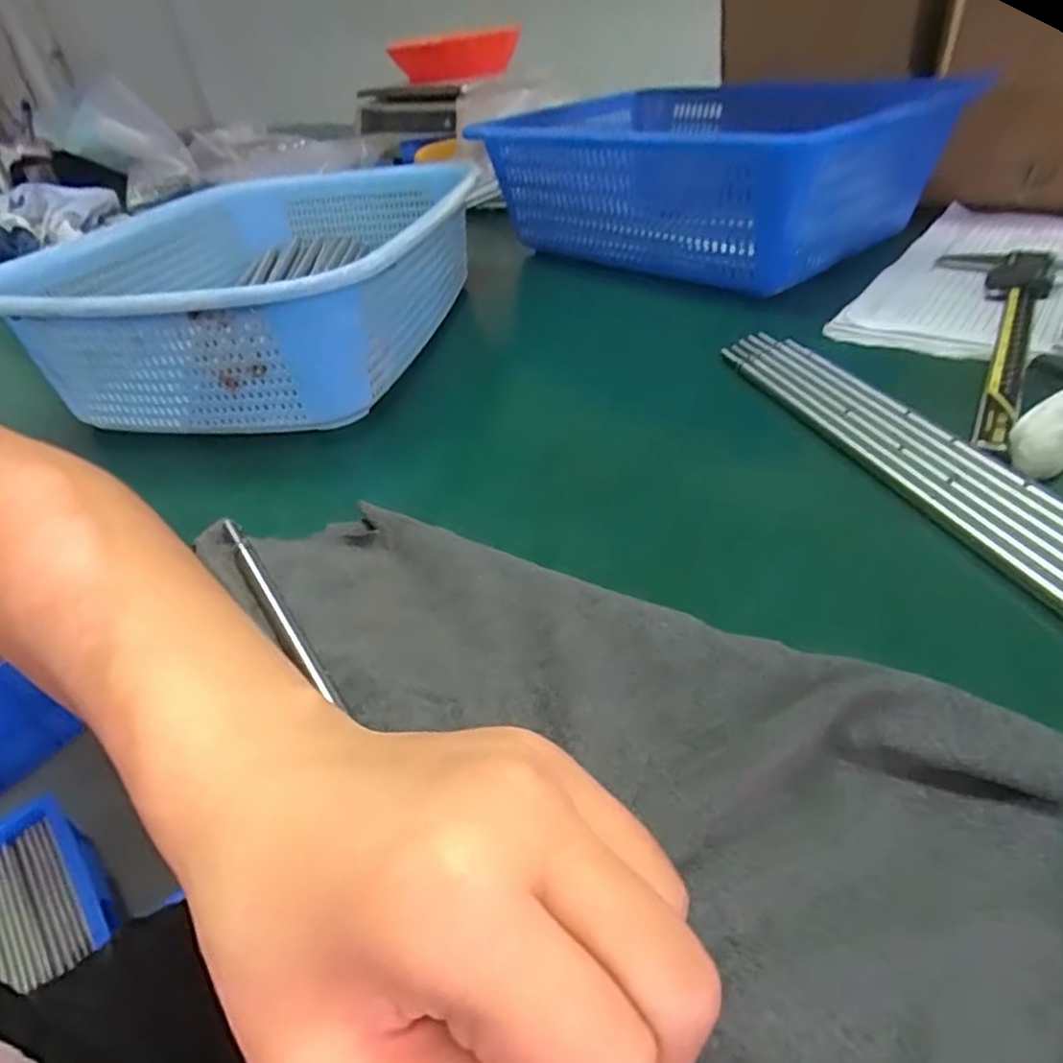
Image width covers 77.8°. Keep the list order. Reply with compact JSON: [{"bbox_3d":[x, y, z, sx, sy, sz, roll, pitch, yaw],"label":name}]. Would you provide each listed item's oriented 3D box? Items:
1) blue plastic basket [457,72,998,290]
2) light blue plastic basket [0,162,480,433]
[{"bbox_3d":[0.154,-0.300,0.564,0.268,0.114,0.325,-33,46,-29],"label":"blue plastic basket"},{"bbox_3d":[-0.175,-0.175,0.460,0.239,0.086,0.319,1,39,10],"label":"light blue plastic basket"}]

